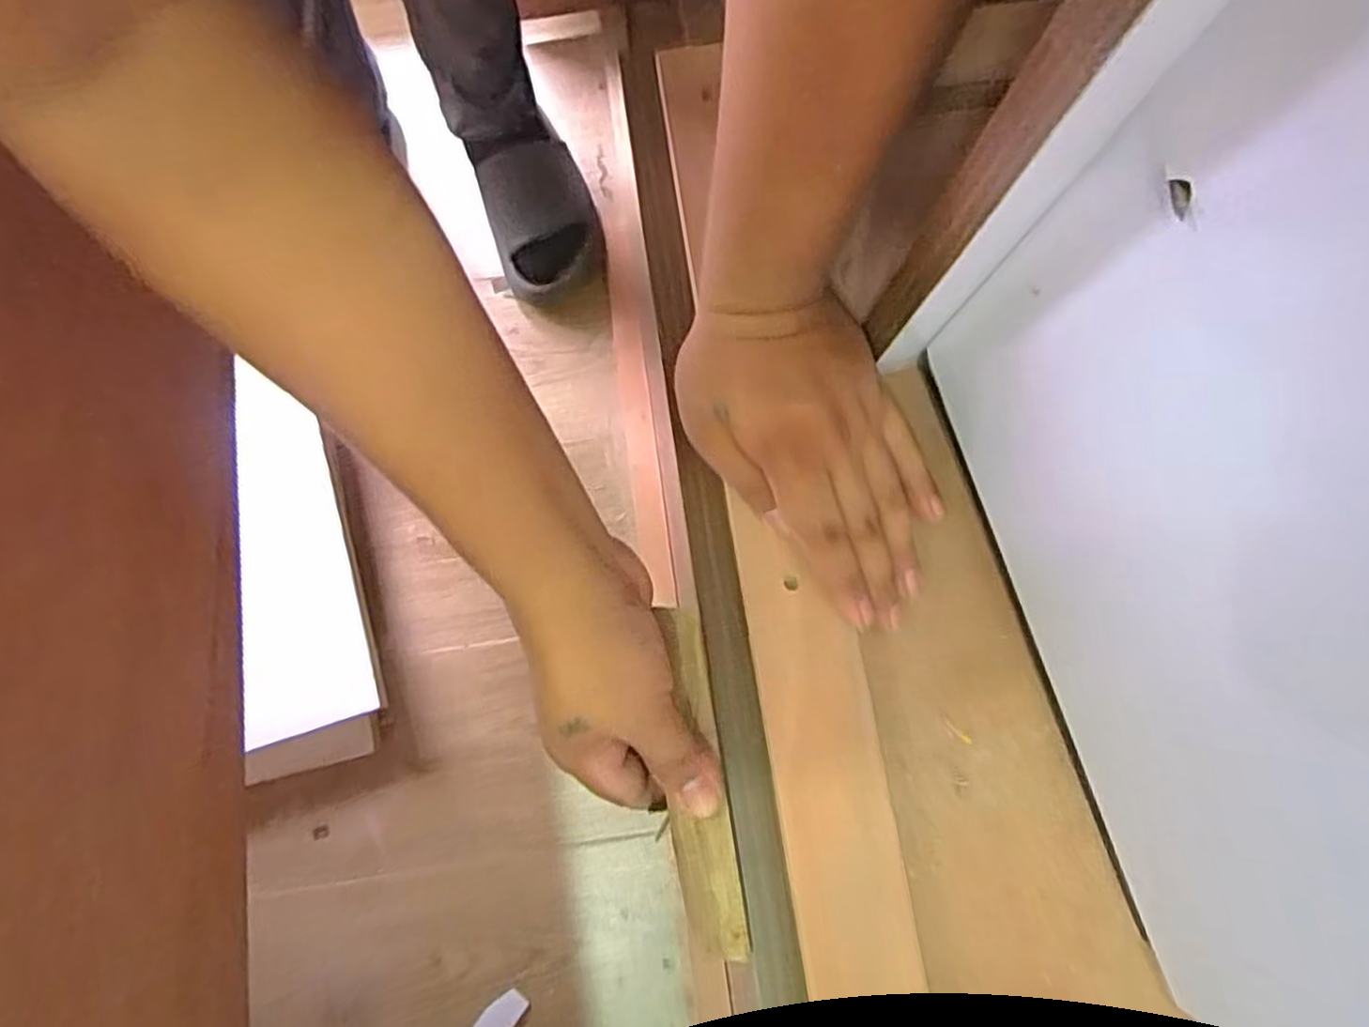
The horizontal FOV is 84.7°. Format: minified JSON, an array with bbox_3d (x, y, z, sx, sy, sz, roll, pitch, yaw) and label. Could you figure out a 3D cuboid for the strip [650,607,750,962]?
[{"bbox_3d":[0.005,0.119,0.341,0.027,0.007,0.151,-7,79,-2],"label":"strip"}]

